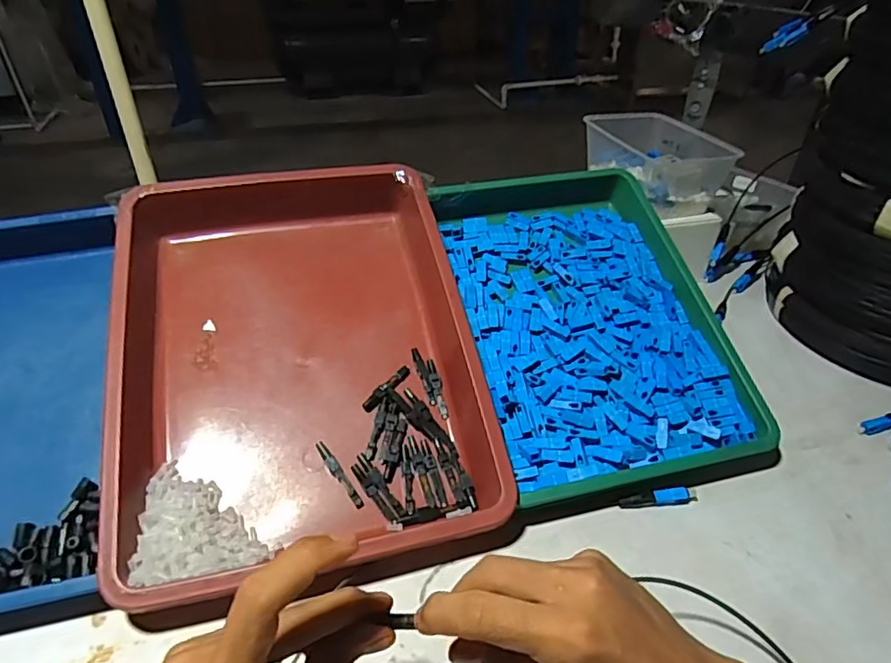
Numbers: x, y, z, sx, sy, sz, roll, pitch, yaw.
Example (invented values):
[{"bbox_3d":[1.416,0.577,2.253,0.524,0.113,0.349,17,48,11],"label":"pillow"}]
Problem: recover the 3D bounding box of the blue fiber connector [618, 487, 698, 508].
[{"bbox_3d":[0.163,0.128,0.432,0.061,0.013,0.010,-4,36,-7],"label":"blue fiber connector"}]

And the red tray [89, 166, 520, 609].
[{"bbox_3d":[-0.118,0.009,0.465,0.263,0.057,0.346,-8,60,-12],"label":"red tray"}]

